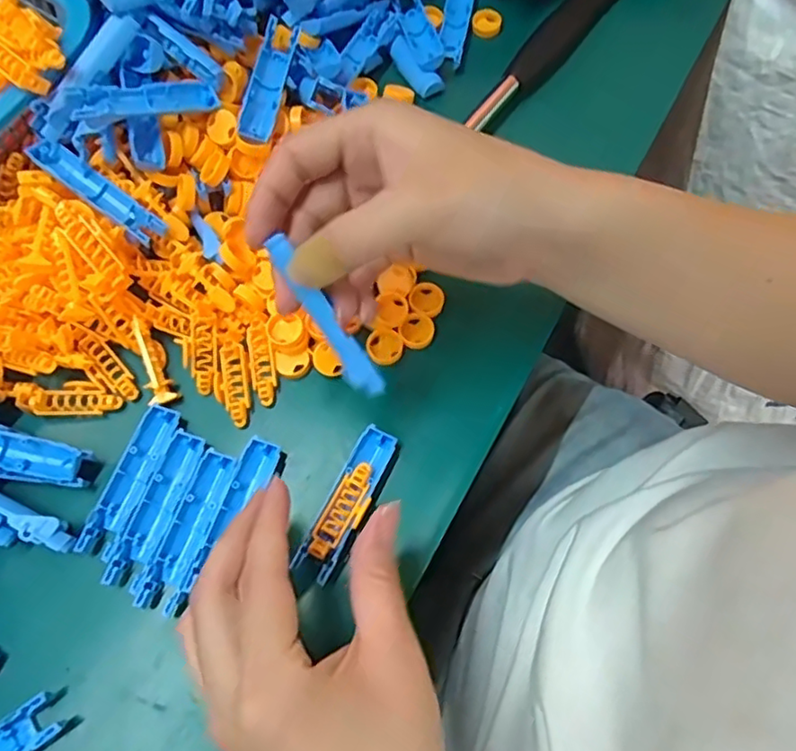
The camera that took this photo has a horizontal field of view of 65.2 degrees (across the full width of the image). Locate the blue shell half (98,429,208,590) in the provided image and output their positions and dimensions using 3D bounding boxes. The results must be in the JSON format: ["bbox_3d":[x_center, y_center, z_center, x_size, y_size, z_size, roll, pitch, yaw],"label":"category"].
[{"bbox_3d":[-0.119,0.064,0.305,0.020,0.007,0.077,22,70,10],"label":"blue shell half"}]

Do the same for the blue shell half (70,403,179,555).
[{"bbox_3d":[-0.133,0.051,0.310,0.021,0.007,0.077,20,70,10],"label":"blue shell half"}]

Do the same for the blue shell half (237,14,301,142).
[{"bbox_3d":[-0.073,-0.168,0.351,0.018,0.014,0.076,11,69,6],"label":"blue shell half"}]

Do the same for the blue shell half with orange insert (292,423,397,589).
[{"bbox_3d":[-0.024,0.060,0.302,0.019,0.009,0.076,24,71,11],"label":"blue shell half with orange insert"}]

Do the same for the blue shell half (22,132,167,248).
[{"bbox_3d":[-0.161,-0.099,0.334,0.077,0.008,0.018,37,73,-6],"label":"blue shell half"}]

